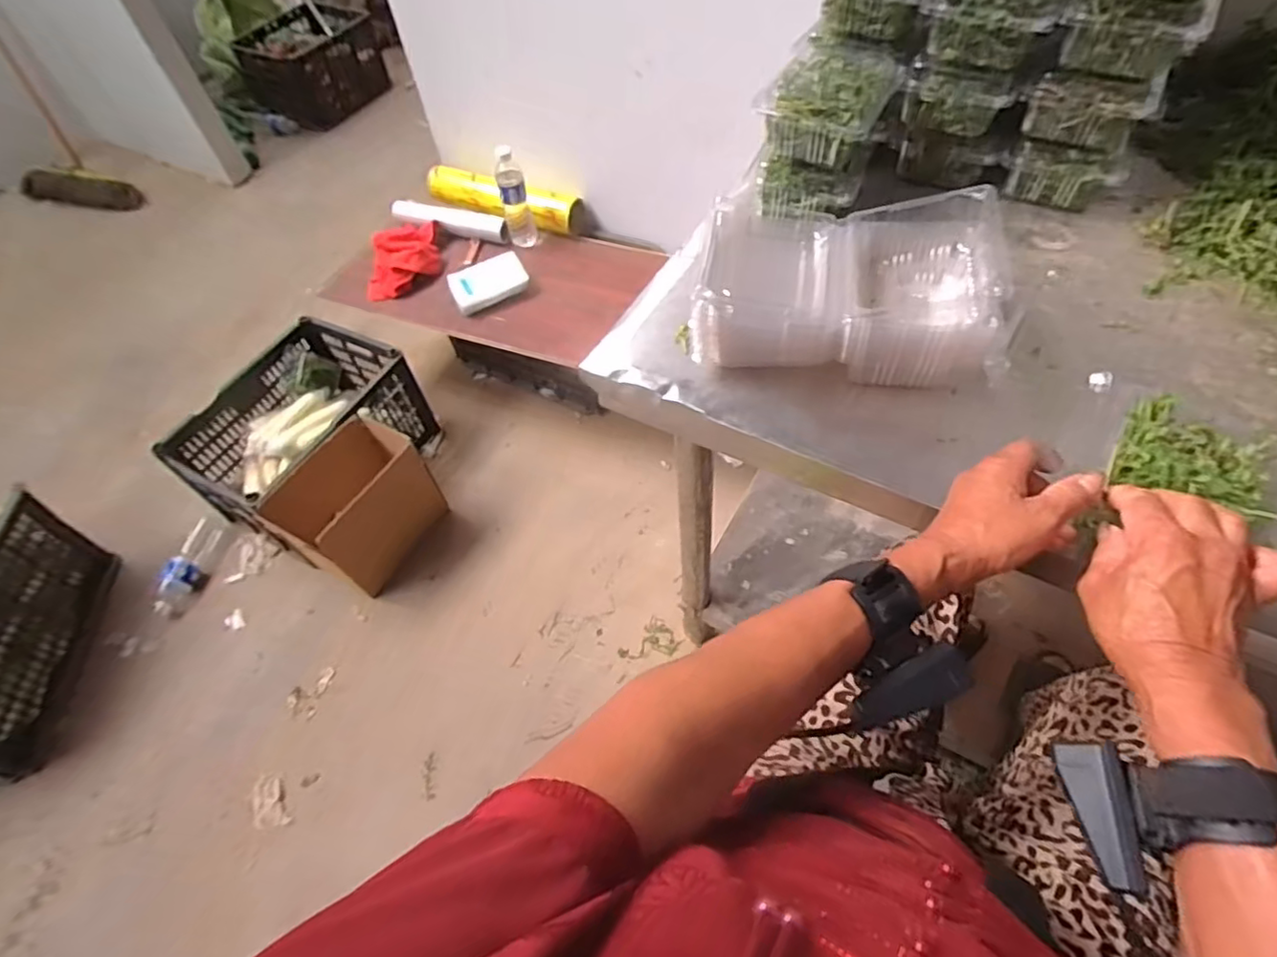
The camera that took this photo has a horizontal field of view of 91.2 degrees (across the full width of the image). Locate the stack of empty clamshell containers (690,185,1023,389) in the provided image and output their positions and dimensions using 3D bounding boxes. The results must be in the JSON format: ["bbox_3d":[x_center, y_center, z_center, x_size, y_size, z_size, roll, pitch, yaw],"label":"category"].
[{"bbox_3d":[0.172,-0.163,0.546,0.230,0.099,0.148,7,57,9],"label":"stack of empty clamshell containers"}]

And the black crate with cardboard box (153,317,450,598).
[{"bbox_3d":[-0.689,-0.058,1.443,0.472,0.273,0.461,23,60,18],"label":"black crate with cardboard box"}]

